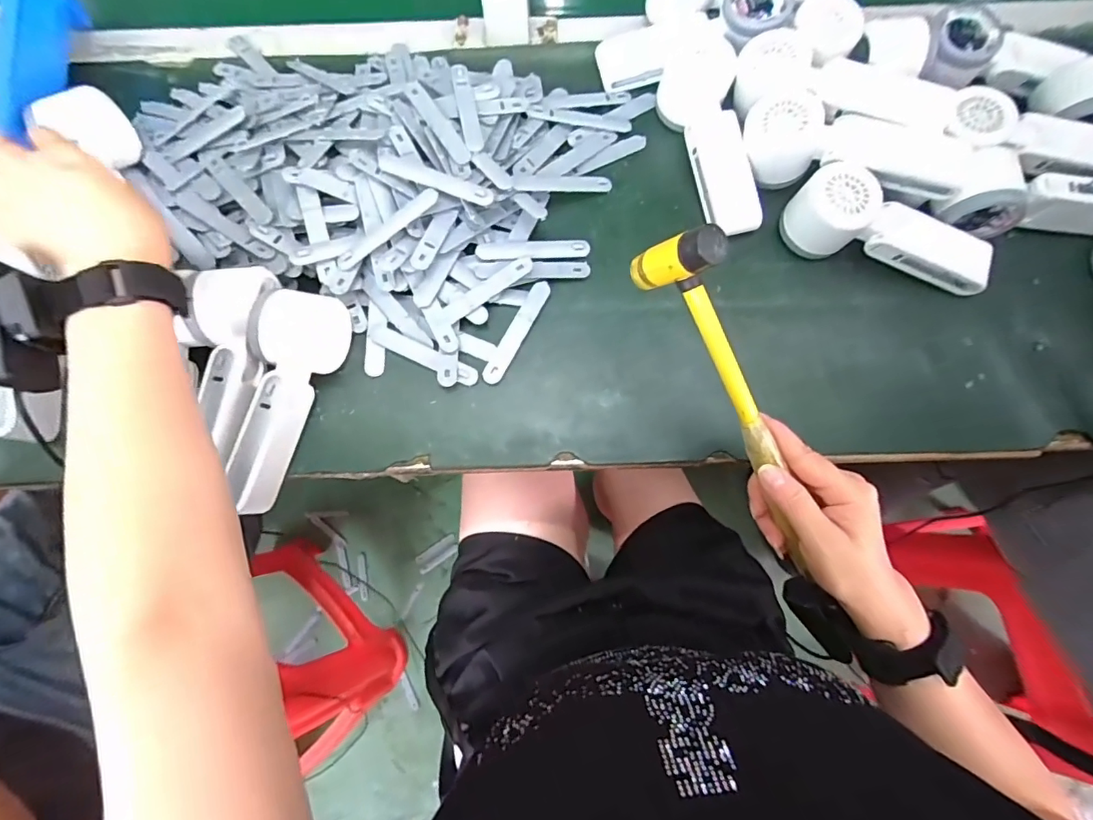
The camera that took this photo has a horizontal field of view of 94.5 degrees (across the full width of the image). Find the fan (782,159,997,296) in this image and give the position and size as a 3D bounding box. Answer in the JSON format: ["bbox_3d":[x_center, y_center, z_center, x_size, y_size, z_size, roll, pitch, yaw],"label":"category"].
[{"bbox_3d":[0.279,-0.142,0.414,0.158,0.055,0.054,15,75,-10],"label":"fan"}]

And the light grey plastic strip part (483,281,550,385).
[{"bbox_3d":[-0.024,-0.063,0.410,0.015,0.005,0.095,27,77,8],"label":"light grey plastic strip part"}]

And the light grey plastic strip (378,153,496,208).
[{"bbox_3d":[-0.089,-0.185,0.403,0.099,0.006,0.018,21,76,6],"label":"light grey plastic strip"}]

